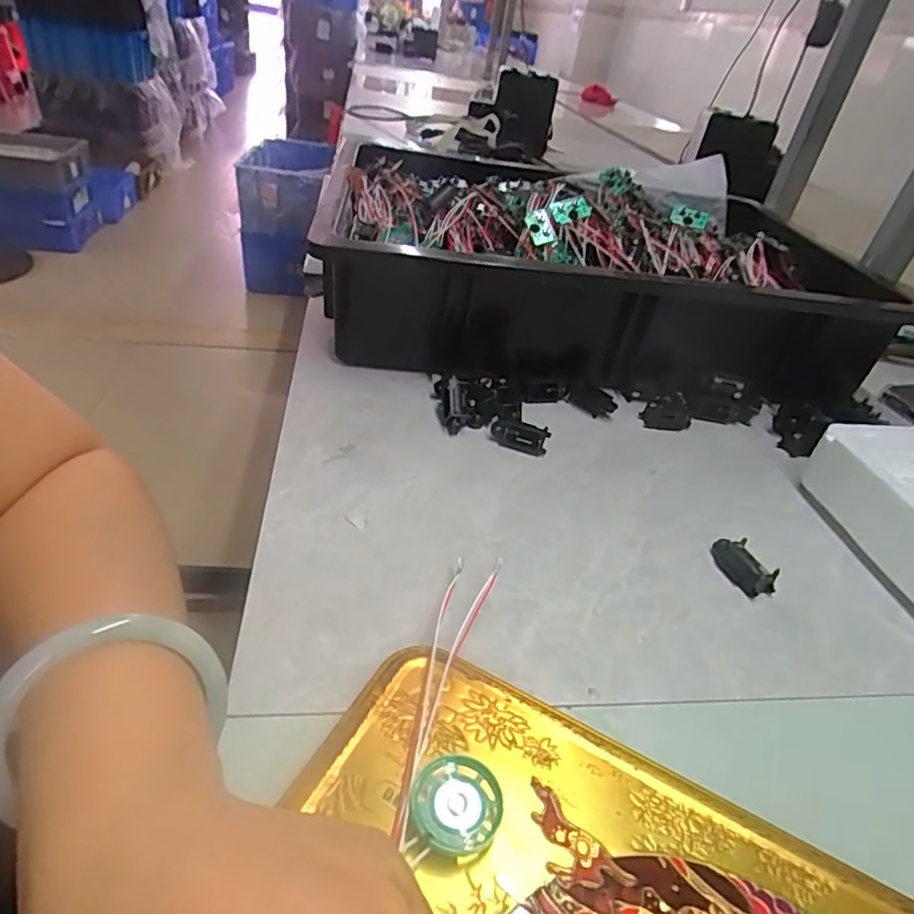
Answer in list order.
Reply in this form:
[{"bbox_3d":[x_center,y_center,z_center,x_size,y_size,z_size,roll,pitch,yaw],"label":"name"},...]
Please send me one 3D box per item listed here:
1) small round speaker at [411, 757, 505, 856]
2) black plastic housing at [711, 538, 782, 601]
[{"bbox_3d":[0.000,0.109,0.186,0.027,0.008,0.028,16,36,9],"label":"small round speaker"},{"bbox_3d":[0.146,0.055,0.308,0.014,0.014,0.034,-6,39,-21],"label":"black plastic housing"}]

